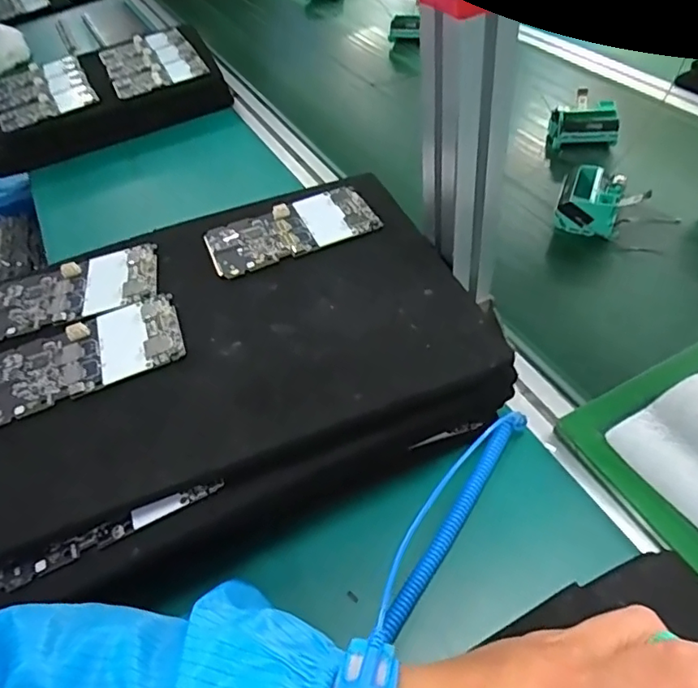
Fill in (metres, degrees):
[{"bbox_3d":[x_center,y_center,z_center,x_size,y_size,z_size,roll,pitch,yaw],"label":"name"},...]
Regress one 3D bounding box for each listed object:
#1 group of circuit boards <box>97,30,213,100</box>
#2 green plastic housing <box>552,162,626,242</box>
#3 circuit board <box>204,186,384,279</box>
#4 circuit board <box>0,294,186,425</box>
[{"bbox_3d":[-0.298,-0.425,0.815,0.128,0.014,0.187,-25,50,-12],"label":"group of circuit boards"},{"bbox_3d":[0.238,-0.141,0.539,0.059,0.032,0.067,11,52,18],"label":"green plastic housing"},{"bbox_3d":[-0.046,-0.092,0.429,0.129,0.005,0.064,-21,50,-10],"label":"circuit board"},{"bbox_3d":[-0.176,0.006,0.362,0.127,0.008,0.064,-20,49,-9],"label":"circuit board"}]

